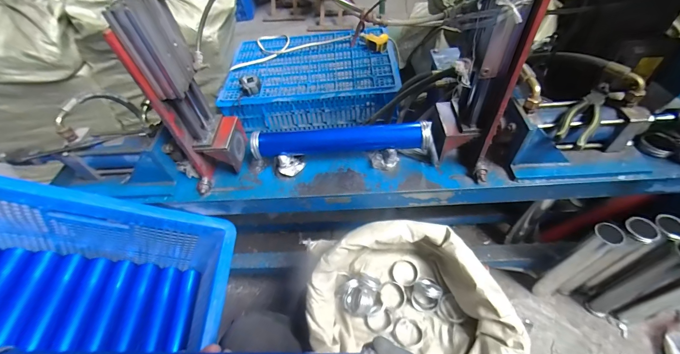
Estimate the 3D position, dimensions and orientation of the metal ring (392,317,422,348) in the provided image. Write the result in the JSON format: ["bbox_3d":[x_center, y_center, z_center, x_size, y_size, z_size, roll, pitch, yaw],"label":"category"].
[{"bbox_3d":[0.140,0.322,0.612,0.059,0.010,0.063,1,34,0],"label":"metal ring"}]

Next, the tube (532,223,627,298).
[{"bbox_3d":[0.617,0.232,0.778,0.065,0.346,0.052,-24,52,-13],"label":"tube"}]

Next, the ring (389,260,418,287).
[{"bbox_3d":[0.146,0.219,0.673,0.062,0.009,0.057,-5,66,12],"label":"ring"}]

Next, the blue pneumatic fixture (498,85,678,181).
[{"bbox_3d":[0.449,-0.086,0.558,0.266,0.127,0.121,-5,51,2],"label":"blue pneumatic fixture"}]

